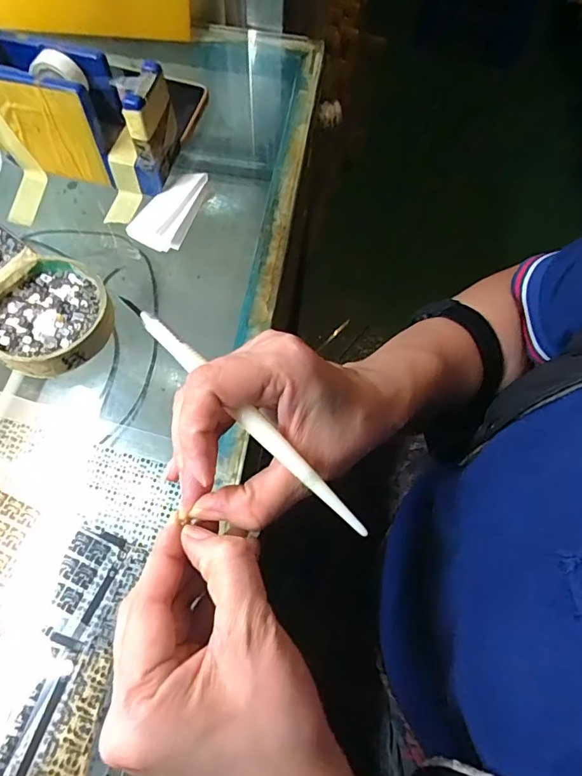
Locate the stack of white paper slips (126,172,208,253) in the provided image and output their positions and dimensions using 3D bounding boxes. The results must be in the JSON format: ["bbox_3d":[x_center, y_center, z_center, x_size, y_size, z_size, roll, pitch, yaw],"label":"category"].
[{"bbox_3d":[-0.093,-0.136,0.362,0.039,0.017,0.065,19,67,7],"label":"stack of white paper slips"}]

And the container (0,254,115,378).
[{"bbox_3d":[-0.162,-0.047,0.322,0.080,0.021,0.079,1,66,-1],"label":"container"}]

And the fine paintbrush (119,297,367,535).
[{"bbox_3d":[-0.022,0.009,0.209,0.148,0.005,0.008,44,72,6],"label":"fine paintbrush"}]

